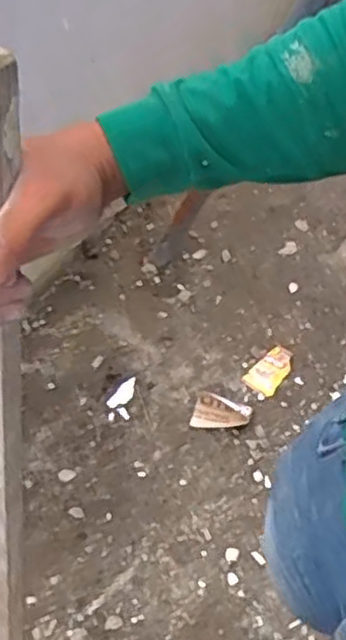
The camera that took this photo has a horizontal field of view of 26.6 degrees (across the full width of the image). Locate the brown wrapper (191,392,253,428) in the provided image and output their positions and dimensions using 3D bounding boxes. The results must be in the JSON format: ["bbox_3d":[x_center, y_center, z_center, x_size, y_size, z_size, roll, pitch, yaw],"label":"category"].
[{"bbox_3d":[0.104,0.198,1.569,0.120,0.034,0.080,12,57,10],"label":"brown wrapper"}]

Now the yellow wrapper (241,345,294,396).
[{"bbox_3d":[0.219,0.110,1.635,0.071,0.011,0.123,35,64,23],"label":"yellow wrapper"}]

